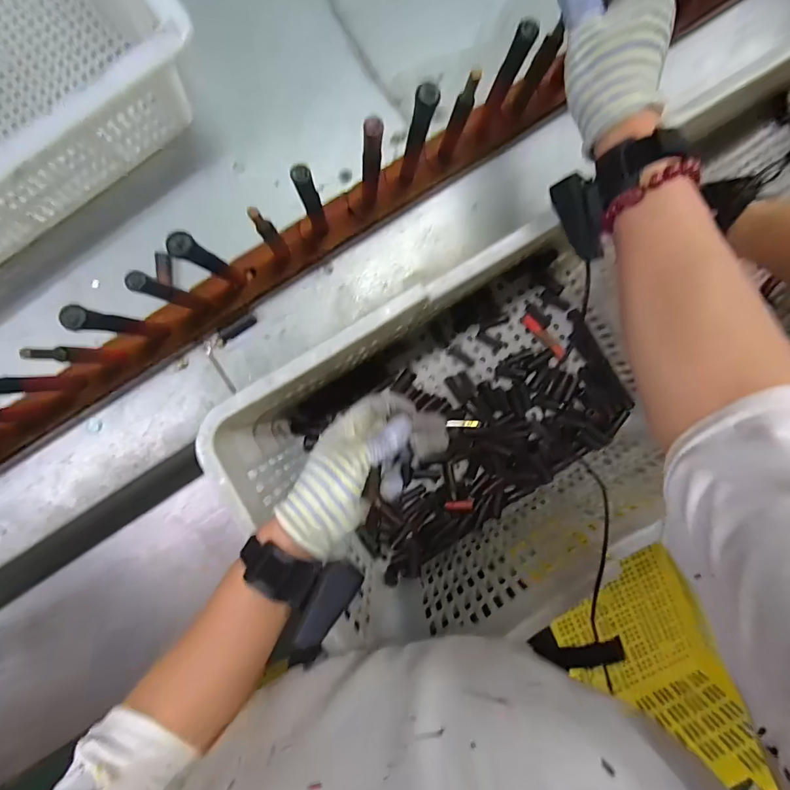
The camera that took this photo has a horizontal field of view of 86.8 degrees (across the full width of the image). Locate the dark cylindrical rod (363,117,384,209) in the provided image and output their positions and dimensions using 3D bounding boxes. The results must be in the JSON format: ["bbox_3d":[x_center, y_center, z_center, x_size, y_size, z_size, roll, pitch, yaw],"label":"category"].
[{"bbox_3d":[-0.022,-0.216,0.401,0.019,0.132,0.015,-3,92,-3],"label":"dark cylindrical rod"}]

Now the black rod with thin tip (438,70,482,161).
[{"bbox_3d":[0.060,-0.265,0.409,0.018,0.120,0.019,0,92,-3],"label":"black rod with thin tip"}]

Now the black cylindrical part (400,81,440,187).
[{"bbox_3d":[0.020,-0.241,0.403,0.020,0.148,0.018,13,91,-3],"label":"black cylindrical part"}]

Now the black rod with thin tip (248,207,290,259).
[{"bbox_3d":[-0.120,-0.155,0.401,0.017,0.120,0.011,-35,94,-1],"label":"black rod with thin tip"}]

